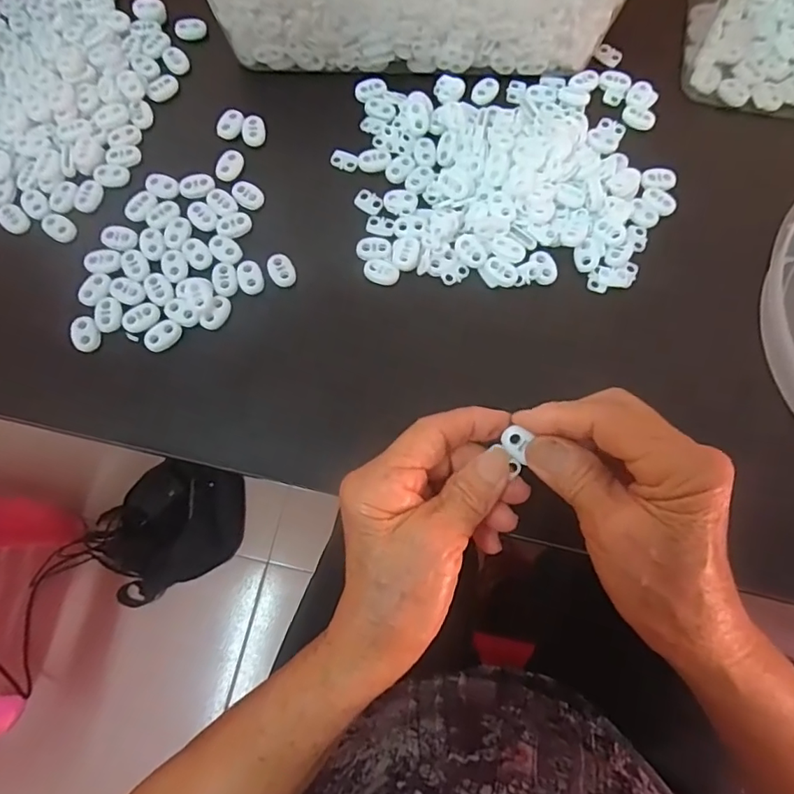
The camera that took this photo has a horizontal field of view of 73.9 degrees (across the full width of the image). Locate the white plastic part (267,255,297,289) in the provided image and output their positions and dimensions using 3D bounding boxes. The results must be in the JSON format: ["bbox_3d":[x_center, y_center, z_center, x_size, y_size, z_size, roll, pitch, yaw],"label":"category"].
[{"bbox_3d":[-0.072,-0.080,0.330,0.015,0.004,0.021,-27,76,-8],"label":"white plastic part"}]

